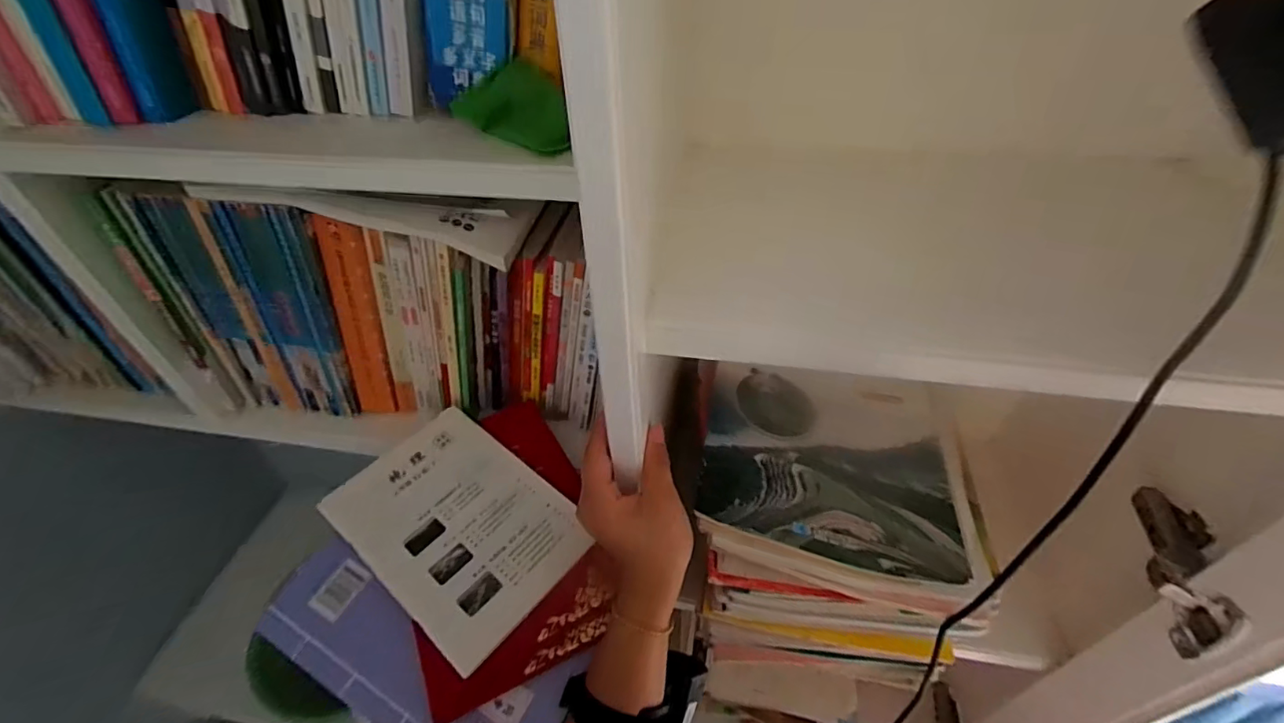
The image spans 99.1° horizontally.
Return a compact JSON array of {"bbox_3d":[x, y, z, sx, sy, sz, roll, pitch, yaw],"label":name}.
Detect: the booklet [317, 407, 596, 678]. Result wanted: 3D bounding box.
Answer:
[{"bbox_3d":[-0.159,0.137,0.475,0.207,0.015,0.143,32,55,25],"label":"booklet"}]

